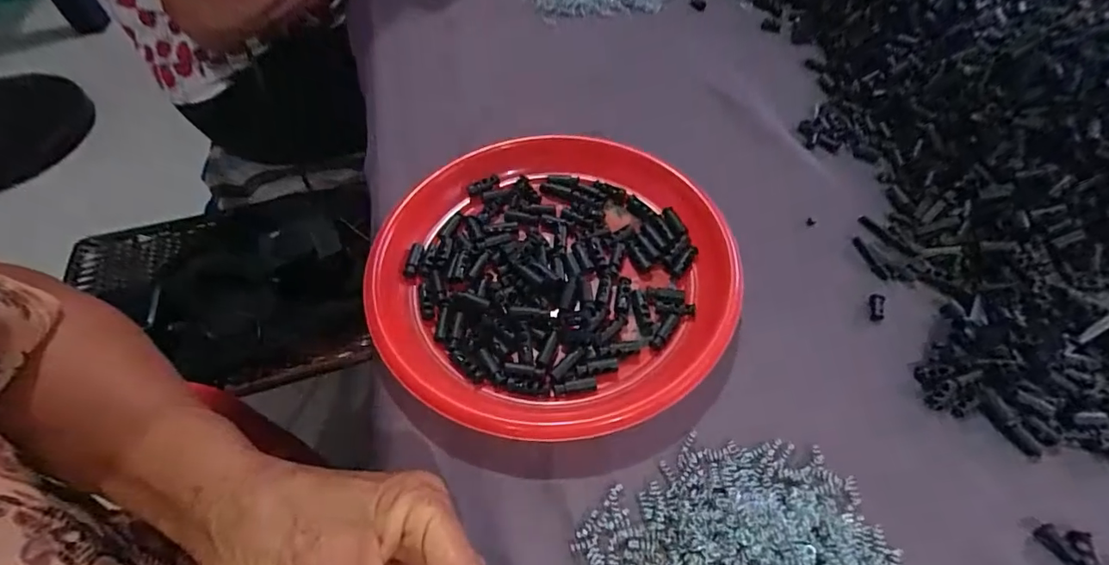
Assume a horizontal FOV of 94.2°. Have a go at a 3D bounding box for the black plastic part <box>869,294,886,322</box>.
[{"bbox_3d":[0.202,0.015,0.322,0.009,0.004,0.021,20,58,14],"label":"black plastic part"}]

